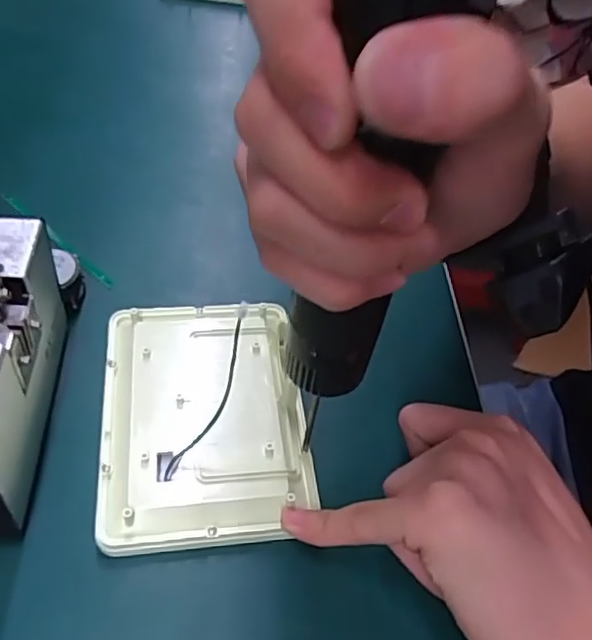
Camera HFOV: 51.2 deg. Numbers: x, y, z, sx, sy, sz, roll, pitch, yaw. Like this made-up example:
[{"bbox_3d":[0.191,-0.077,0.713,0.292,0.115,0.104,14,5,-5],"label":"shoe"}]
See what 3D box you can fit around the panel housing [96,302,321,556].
[{"bbox_3d":[-0.046,0.043,0.311,0.097,0.016,0.135,-3,49,-8],"label":"panel housing"}]

